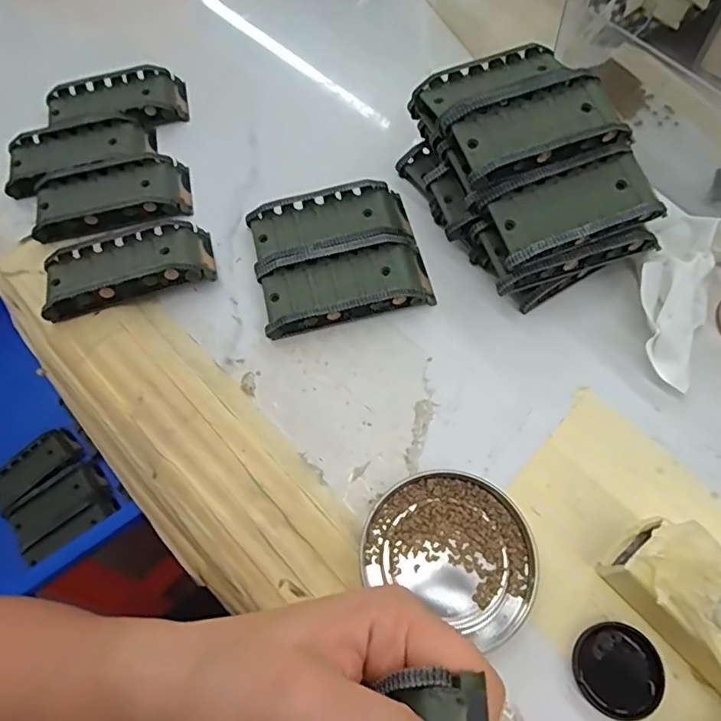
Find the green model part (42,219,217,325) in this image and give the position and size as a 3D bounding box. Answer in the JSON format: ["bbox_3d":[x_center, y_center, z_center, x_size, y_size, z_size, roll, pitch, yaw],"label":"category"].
[{"bbox_3d":[-0.139,-0.058,0.326,0.096,0.020,0.048,-16,65,-4],"label":"green model part"}]

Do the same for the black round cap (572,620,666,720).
[{"bbox_3d":[0.111,0.132,0.233,0.036,0.006,0.035,-1,65,2],"label":"black round cap"}]

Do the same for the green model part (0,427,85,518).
[{"bbox_3d":[-0.350,0.118,0.581,0.049,0.019,0.096,41,72,19],"label":"green model part"}]

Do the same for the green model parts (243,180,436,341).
[{"bbox_3d":[-0.014,-0.065,0.325,0.096,0.018,0.089,-13,65,-3],"label":"green model parts"}]

